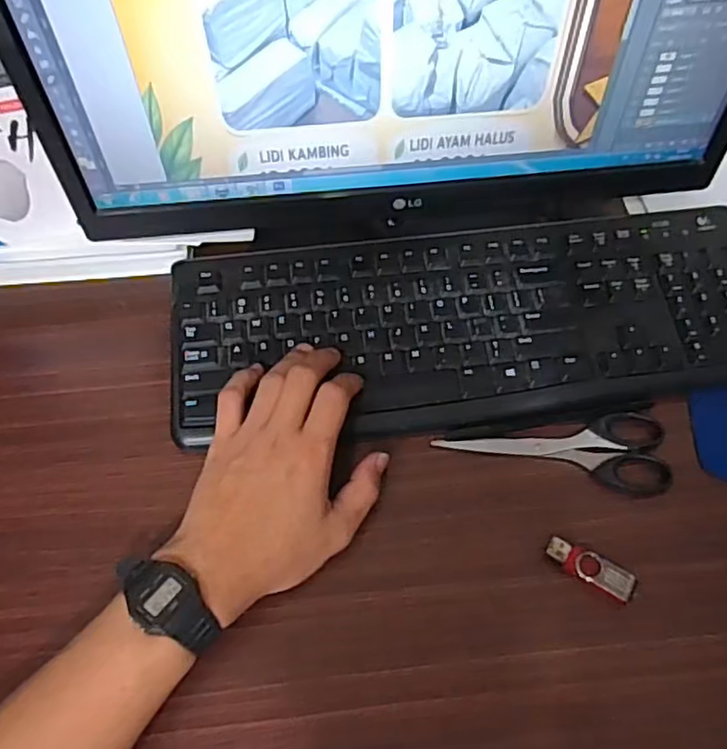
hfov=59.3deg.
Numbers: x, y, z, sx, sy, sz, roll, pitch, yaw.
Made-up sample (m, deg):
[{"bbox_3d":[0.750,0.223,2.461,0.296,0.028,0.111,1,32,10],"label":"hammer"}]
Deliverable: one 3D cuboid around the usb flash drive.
[{"bbox_3d":[0.137,0.117,0.384,0.053,0.010,0.018,28,62,16],"label":"usb flash drive"}]

